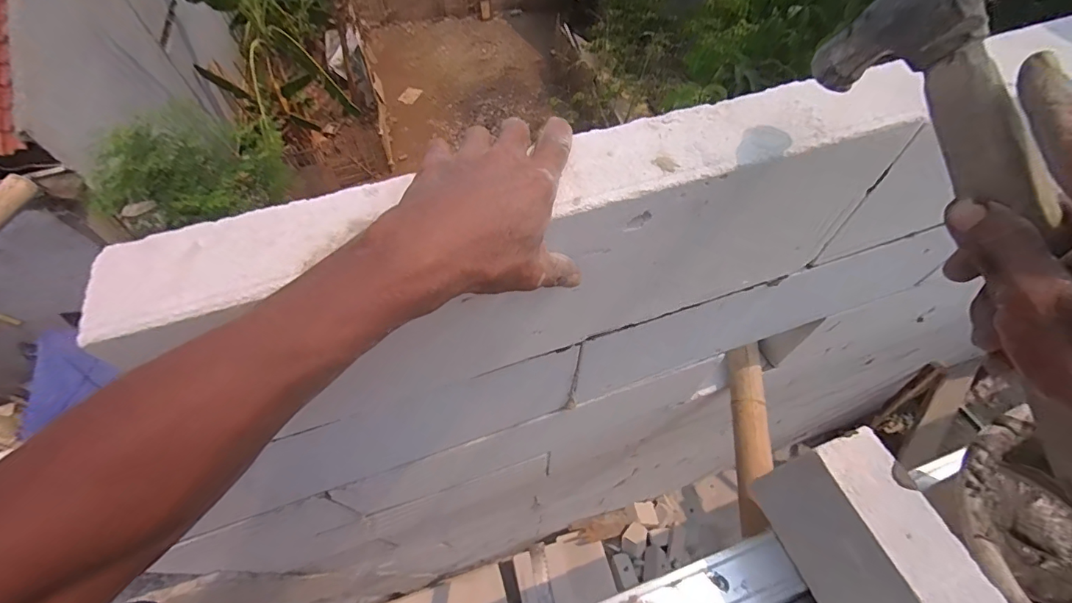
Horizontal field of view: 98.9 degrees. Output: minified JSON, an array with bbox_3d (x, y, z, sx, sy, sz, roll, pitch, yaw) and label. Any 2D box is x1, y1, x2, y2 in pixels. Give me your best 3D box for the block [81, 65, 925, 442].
[{"bbox_3d":[0.019,-0.038,0.397,0.583,0.204,0.078,-17,59,-7],"label":"block"}]

